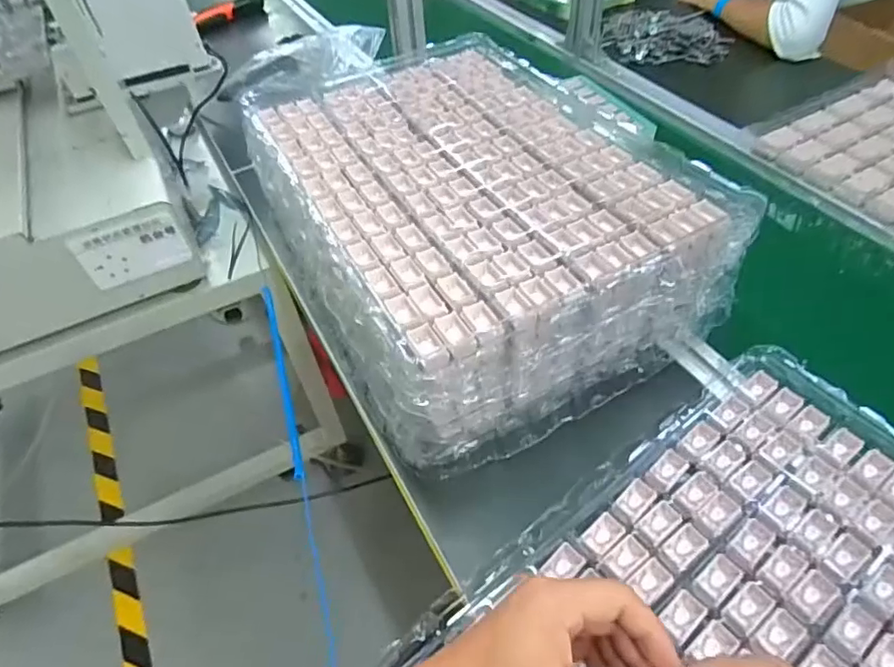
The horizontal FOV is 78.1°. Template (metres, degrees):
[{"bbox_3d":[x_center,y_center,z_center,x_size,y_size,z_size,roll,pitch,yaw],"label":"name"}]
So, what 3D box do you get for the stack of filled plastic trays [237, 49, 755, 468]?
[{"bbox_3d":[0.018,-0.140,0.616,0.353,0.127,0.492,-24,52,-15],"label":"stack of filled plastic trays"}]

